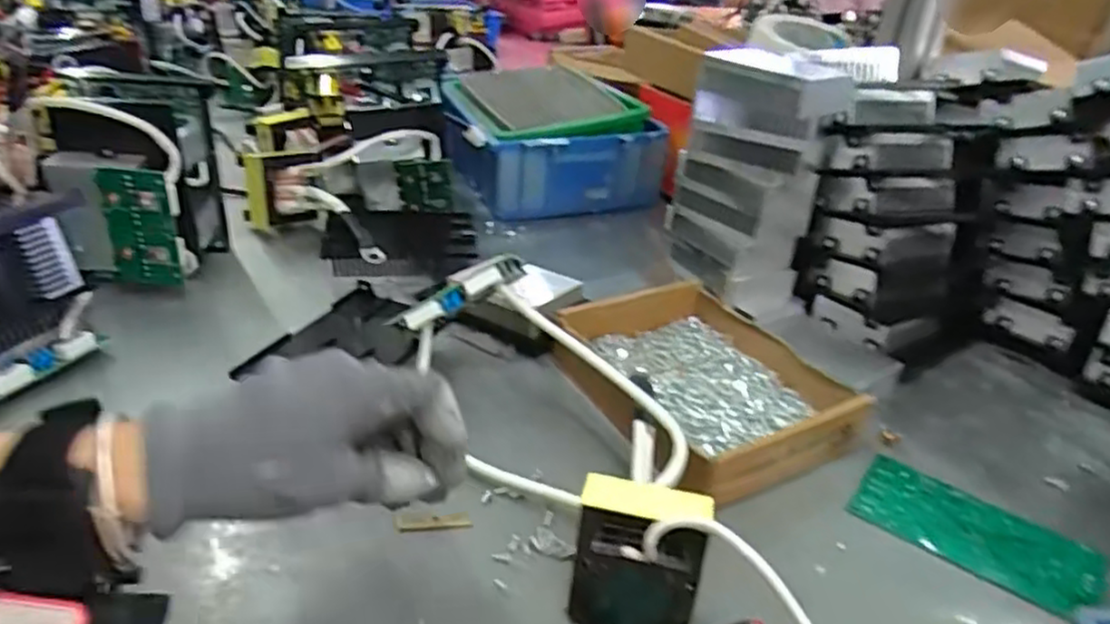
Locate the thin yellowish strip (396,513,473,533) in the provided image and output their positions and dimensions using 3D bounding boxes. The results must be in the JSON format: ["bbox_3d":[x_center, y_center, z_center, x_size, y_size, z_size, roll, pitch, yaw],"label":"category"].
[{"bbox_3d":[-0.064,0.111,0.385,0.039,0.004,0.009,-1,31,-8],"label":"thin yellowish strip"}]

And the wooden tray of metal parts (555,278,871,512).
[{"bbox_3d":[0.096,0.046,0.485,0.148,0.041,0.174,-13,35,-27],"label":"wooden tray of metal parts"}]

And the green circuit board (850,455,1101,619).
[{"bbox_3d":[0.238,0.124,0.412,0.122,0.004,0.065,23,35,29],"label":"green circuit board"}]

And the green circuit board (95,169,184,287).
[{"bbox_3d":[-0.306,-0.059,0.535,0.046,0.096,0.008,3,33,-10],"label":"green circuit board"}]

